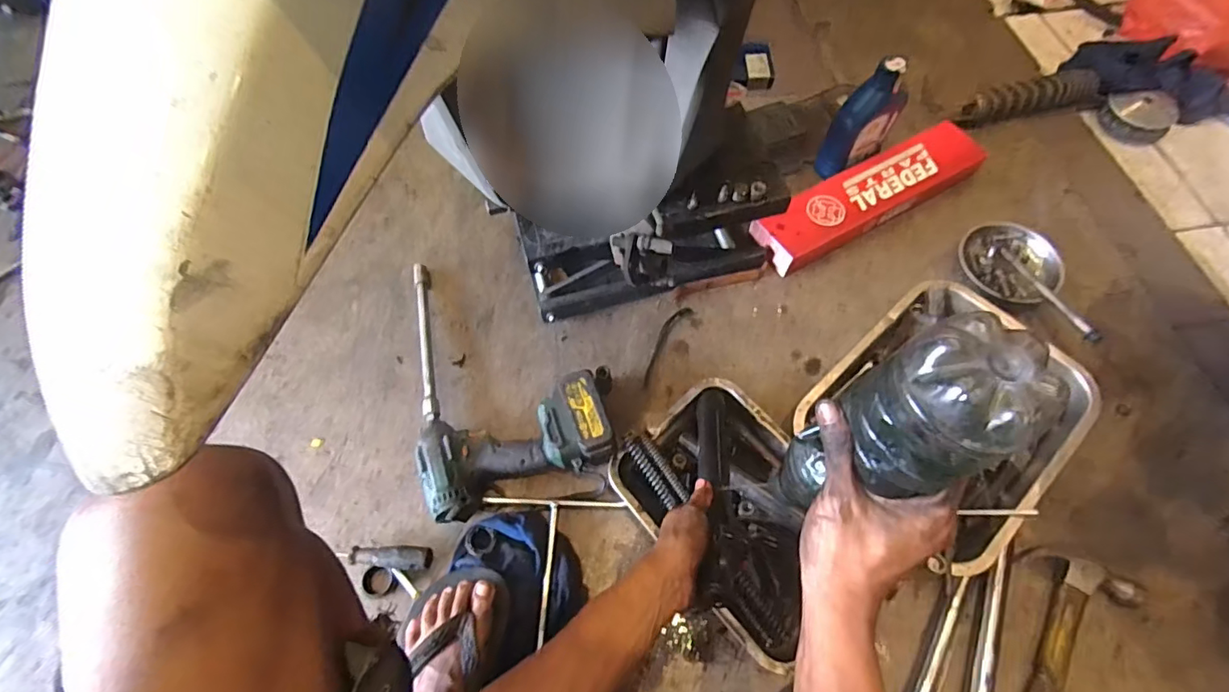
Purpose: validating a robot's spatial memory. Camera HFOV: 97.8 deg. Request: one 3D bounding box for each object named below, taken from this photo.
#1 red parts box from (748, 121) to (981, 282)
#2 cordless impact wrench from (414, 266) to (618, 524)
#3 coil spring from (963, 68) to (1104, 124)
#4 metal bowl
[{"bbox_3d":[0.434,-0.260,0.908,0.451,0.056,0.115,-28,65,-13],"label":"red parts box"},{"bbox_3d":[-0.176,0.014,0.760,0.256,0.085,0.409,-21,63,-9],"label":"cordless impact wrench"},{"bbox_3d":[0.791,-0.470,1.022,0.280,0.068,0.059,-16,64,-7],"label":"coil spring"},{"bbox_3d":[0.624,-0.129,0.850,0.144,0.044,0.144,2,62,-3],"label":"metal bowl"}]

